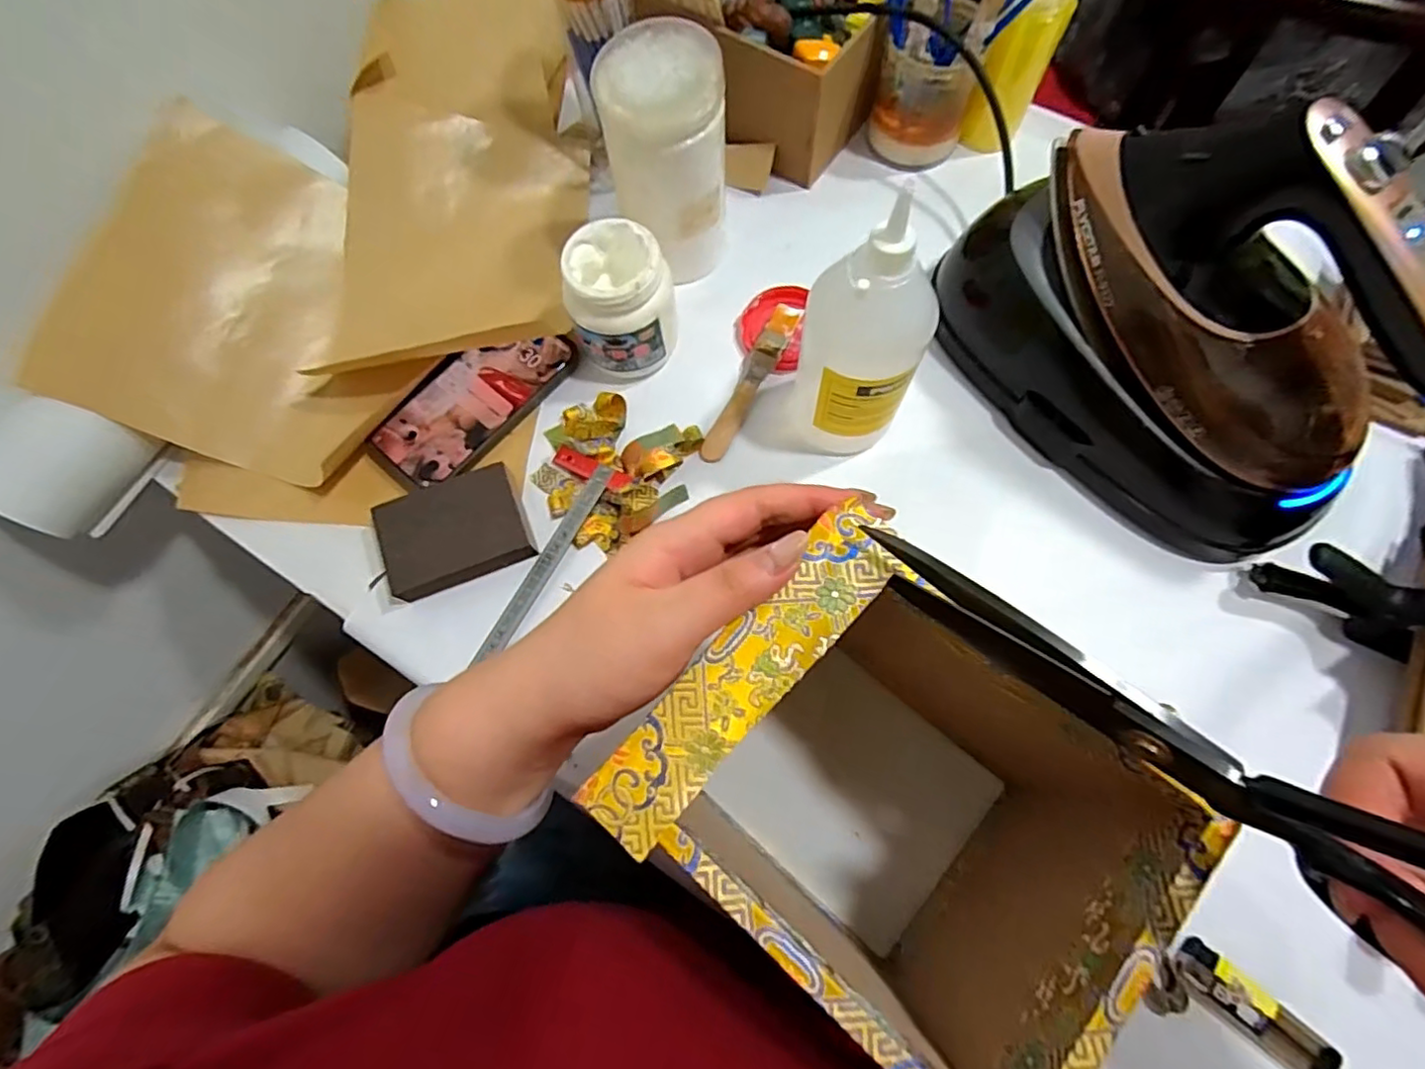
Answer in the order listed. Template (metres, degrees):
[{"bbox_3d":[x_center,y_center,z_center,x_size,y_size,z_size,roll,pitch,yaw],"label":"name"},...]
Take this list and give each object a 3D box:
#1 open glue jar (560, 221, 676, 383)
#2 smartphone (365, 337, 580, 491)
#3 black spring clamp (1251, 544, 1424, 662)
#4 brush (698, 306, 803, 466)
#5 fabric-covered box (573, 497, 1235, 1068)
[{"bbox_3d":[-0.066,-0.169,0.455,0.072,0.094,0.078,-1,72,2],"label":"open glue jar"},{"bbox_3d":[-0.183,-0.102,0.477,0.080,0.013,0.158,35,76,12],"label":"smartphone"},{"bbox_3d":[0.397,0.041,0.377,0.088,0.059,0.031,24,74,10],"label":"black spring clamp"},{"bbox_3d":[0.027,-0.116,0.474,0.024,0.023,0.133,29,75,11],"label":"brush"},{"bbox_3d":[0.074,0.125,0.309,0.179,0.185,0.150,40,77,14],"label":"fabric-covered box"}]

